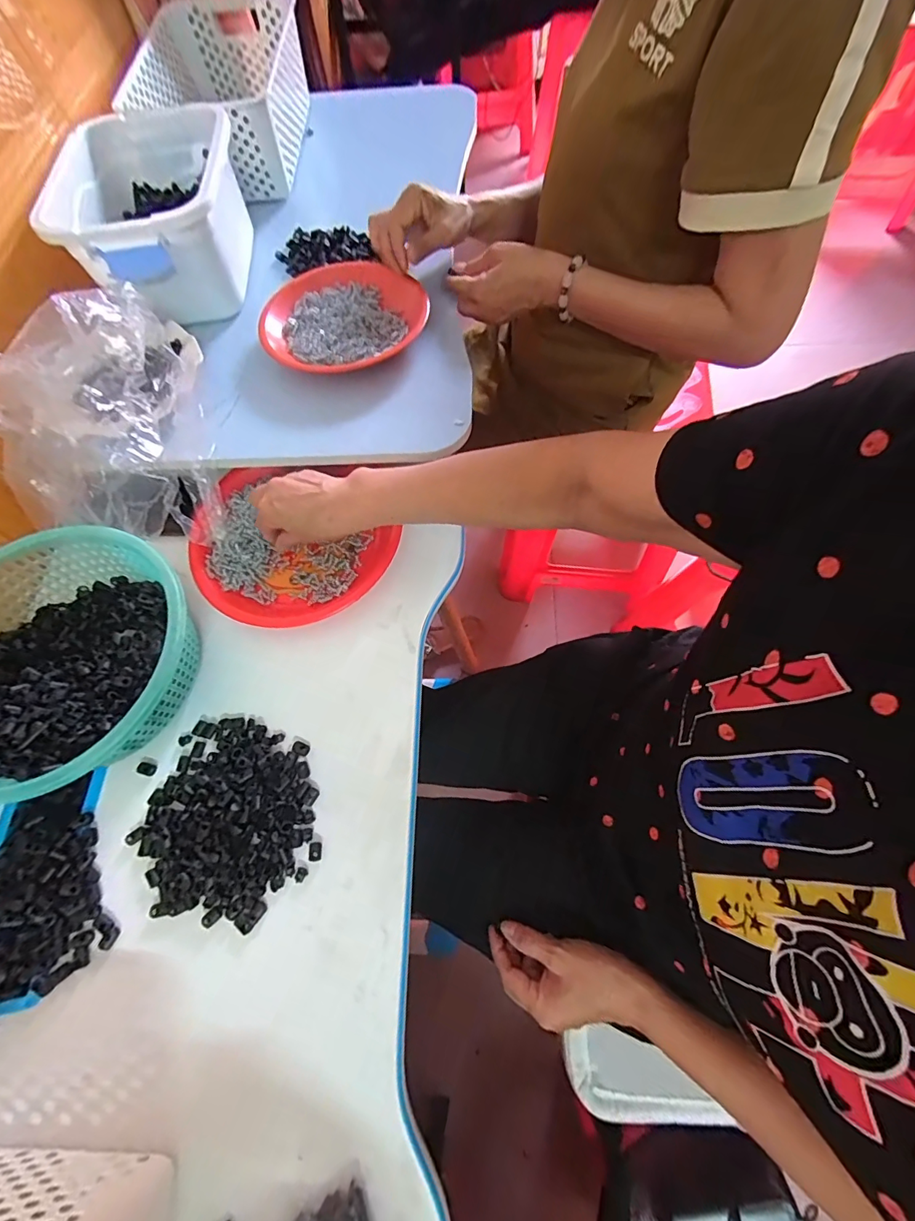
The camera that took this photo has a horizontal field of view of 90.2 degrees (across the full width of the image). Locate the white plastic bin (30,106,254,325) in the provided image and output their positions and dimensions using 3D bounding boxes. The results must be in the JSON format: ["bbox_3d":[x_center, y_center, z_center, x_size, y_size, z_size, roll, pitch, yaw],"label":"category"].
[{"bbox_3d":[-0.366,-0.487,0.558,0.185,0.100,0.265,-10,68,-1],"label":"white plastic bin"}]

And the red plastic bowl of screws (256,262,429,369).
[{"bbox_3d":[-0.134,-0.337,0.525,0.174,0.024,0.179,-1,68,2],"label":"red plastic bowl of screws"}]

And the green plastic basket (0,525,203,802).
[{"bbox_3d":[-0.361,0.042,0.421,0.218,0.078,0.225,22,71,11],"label":"green plastic basket"}]

